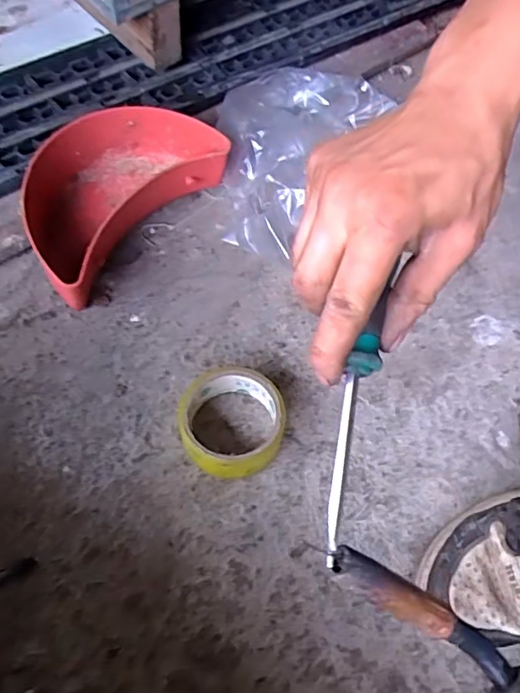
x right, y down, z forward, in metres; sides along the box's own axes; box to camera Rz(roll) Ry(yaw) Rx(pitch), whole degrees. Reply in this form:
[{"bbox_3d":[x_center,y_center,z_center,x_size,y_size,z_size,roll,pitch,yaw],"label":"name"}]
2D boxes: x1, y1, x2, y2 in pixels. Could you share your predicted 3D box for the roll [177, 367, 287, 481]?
[{"bbox_3d":[-0.026,0.068,0.503,0.095,0.040,0.099,2,61,-3],"label":"roll"}]

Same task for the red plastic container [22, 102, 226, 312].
[{"bbox_3d":[-0.161,-0.168,0.596,0.134,0.104,0.241,36,65,15],"label":"red plastic container"}]

